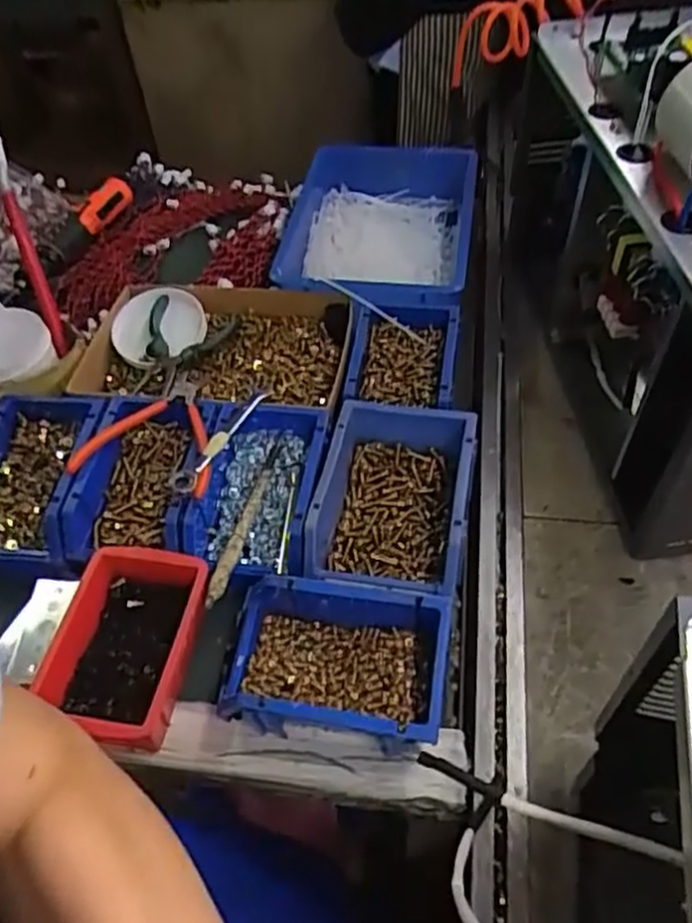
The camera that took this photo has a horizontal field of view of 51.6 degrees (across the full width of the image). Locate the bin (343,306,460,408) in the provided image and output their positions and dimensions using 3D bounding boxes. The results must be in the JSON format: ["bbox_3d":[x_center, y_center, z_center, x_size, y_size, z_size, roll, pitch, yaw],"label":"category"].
[{"bbox_3d":[0.054,-0.099,0.705,0.104,0.038,0.143,5,53,9],"label":"bin"}]

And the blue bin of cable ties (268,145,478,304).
[{"bbox_3d":[0.030,-0.267,0.859,0.227,0.089,0.294,5,53,9],"label":"blue bin of cable ties"}]

